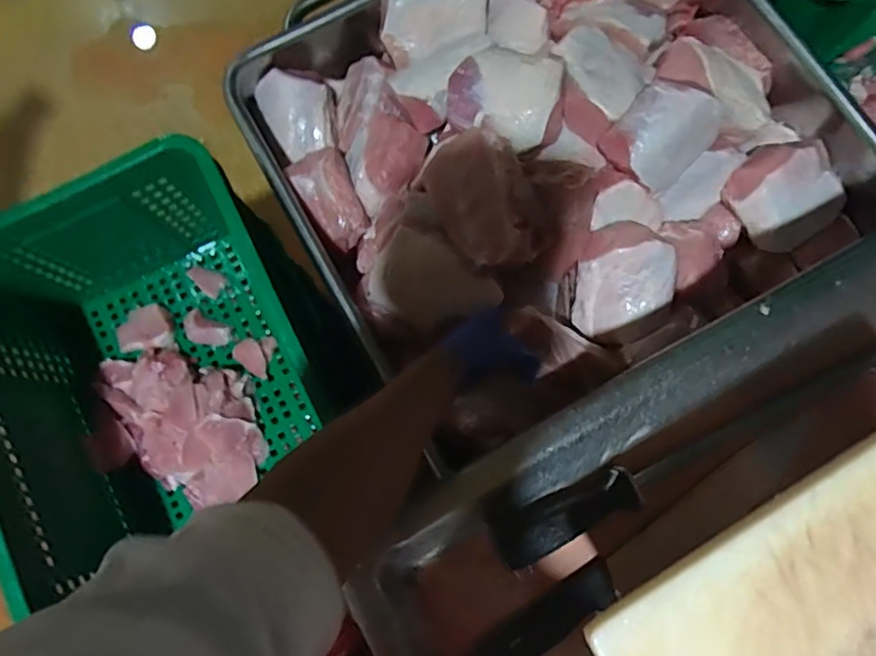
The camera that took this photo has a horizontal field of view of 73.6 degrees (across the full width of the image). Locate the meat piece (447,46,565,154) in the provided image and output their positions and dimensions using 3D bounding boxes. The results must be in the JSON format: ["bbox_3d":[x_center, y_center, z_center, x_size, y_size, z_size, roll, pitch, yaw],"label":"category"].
[{"bbox_3d":[0.075,-0.276,0.697,0.133,0.060,0.112,25,80,6],"label":"meat piece"}]

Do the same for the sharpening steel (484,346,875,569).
[{"bbox_3d":[0.232,0.091,0.495,0.405,0.037,0.049,-24,79,-4],"label":"sharpening steel"}]

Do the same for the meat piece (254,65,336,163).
[{"bbox_3d":[-0.187,-0.293,0.786,0.095,0.041,0.116,-24,79,-4],"label":"meat piece"}]

